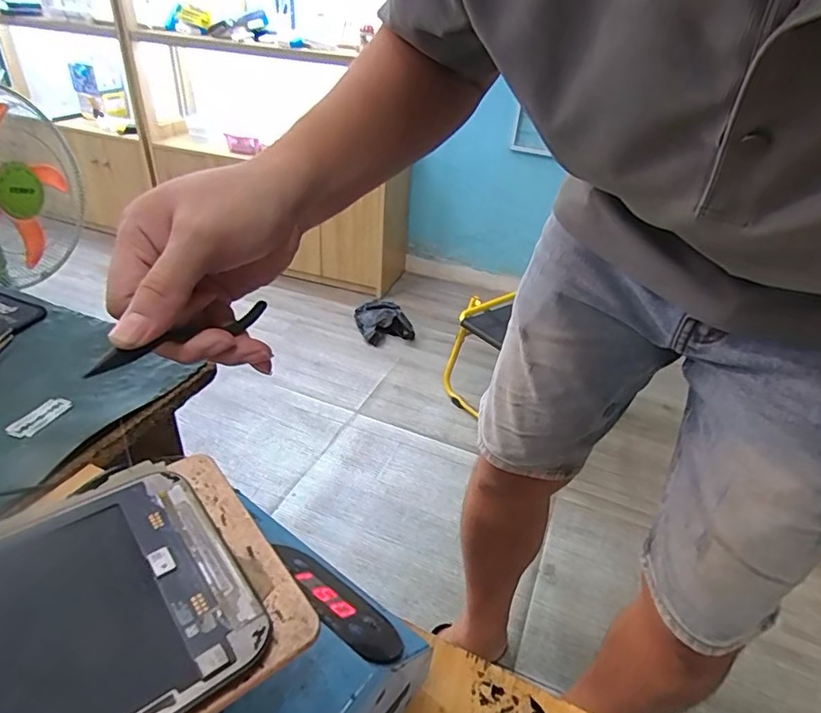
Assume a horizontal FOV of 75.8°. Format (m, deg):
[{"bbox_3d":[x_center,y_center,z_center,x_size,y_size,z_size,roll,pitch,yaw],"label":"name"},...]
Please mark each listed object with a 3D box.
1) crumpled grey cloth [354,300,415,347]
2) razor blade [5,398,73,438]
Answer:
[{"bbox_3d":[-0.102,-0.141,1.894,0.178,0.076,0.220,-9,36,-20],"label":"crumpled grey cloth"},{"bbox_3d":[-0.267,0.043,0.379,0.020,0.004,0.040,18,37,9],"label":"razor blade"}]

